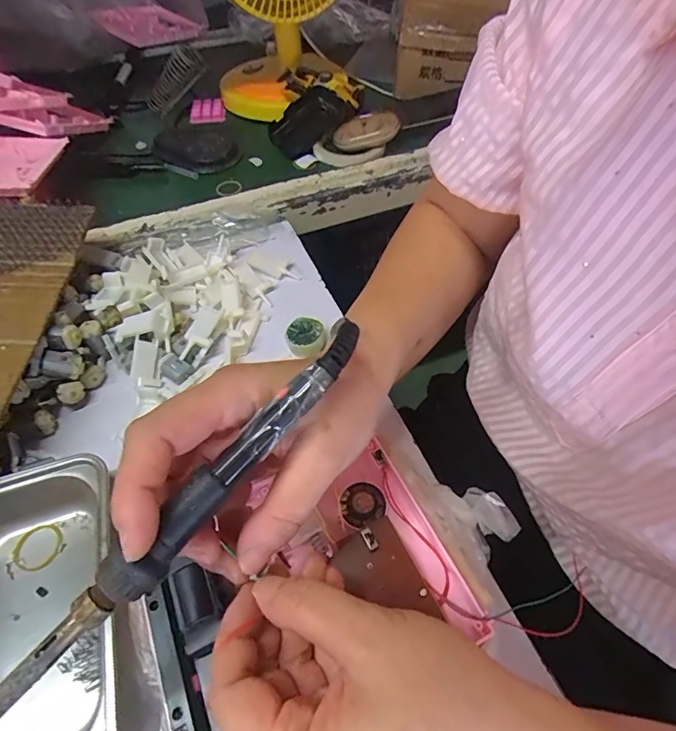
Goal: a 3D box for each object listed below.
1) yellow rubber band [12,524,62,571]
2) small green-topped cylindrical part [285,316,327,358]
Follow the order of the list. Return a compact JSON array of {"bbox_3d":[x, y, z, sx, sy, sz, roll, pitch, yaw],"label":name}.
[{"bbox_3d":[-0.202,0.123,0.303,0.027,0.006,0.030,29,60,21],"label":"yellow rubber band"},{"bbox_3d":[-0.028,-0.024,0.396,0.032,0.021,0.031,-1,54,1],"label":"small green-topped cylindrical part"}]

